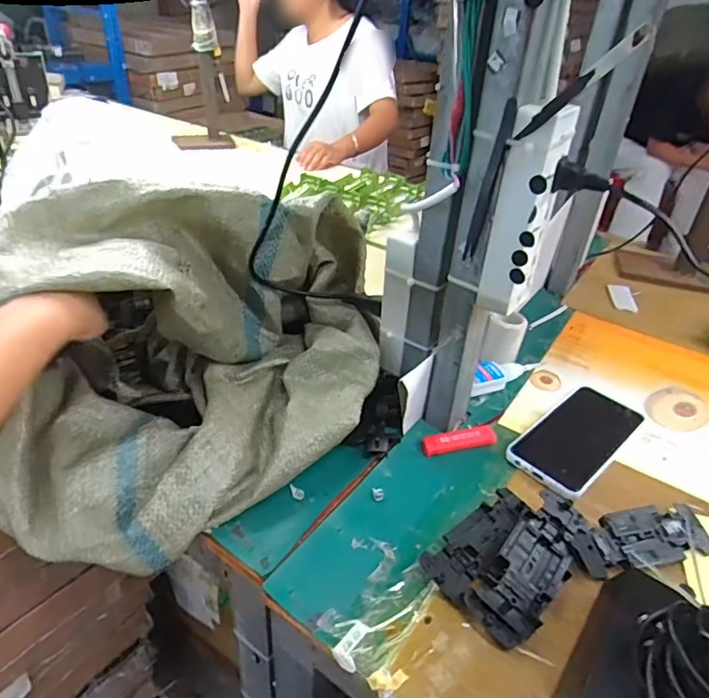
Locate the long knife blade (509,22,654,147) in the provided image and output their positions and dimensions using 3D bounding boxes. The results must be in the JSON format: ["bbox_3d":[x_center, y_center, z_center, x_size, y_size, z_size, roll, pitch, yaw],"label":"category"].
[{"bbox_3d":[0.143,-0.168,0.348,0.008,0.104,0.011,-31,89,-39],"label":"long knife blade"}]

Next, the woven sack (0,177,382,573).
[{"bbox_3d":[-0.134,-0.016,0.483,0.297,0.205,0.326,3,35,-2],"label":"woven sack"}]

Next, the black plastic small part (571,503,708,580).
[{"bbox_3d":[0.244,0.164,0.456,0.125,0.021,0.046,-6,37,-14],"label":"black plastic small part"}]

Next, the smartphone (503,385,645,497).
[{"bbox_3d":[0.235,0.091,0.563,0.077,0.015,0.172,32,44,33],"label":"smartphone"}]

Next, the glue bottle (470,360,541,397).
[{"bbox_3d":[0.177,0.027,0.633,0.111,0.027,0.029,-18,41,-28],"label":"glue bottle"}]

